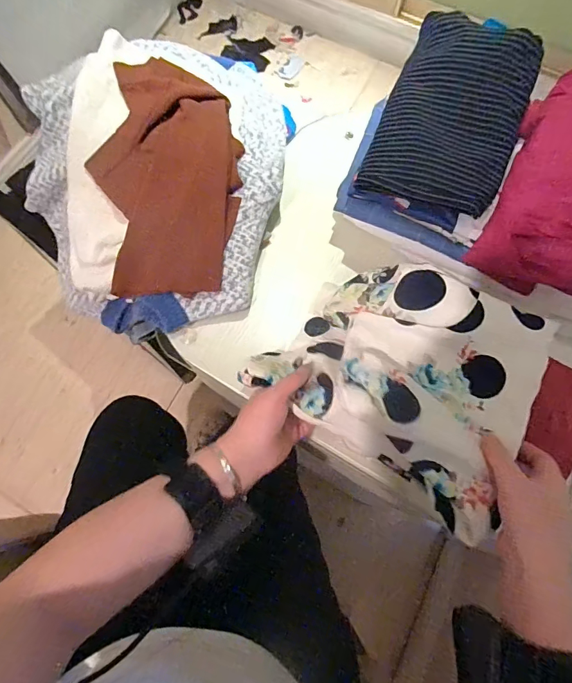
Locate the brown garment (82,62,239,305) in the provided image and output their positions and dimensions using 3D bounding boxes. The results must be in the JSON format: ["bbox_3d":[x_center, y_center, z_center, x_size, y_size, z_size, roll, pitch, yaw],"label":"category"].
[{"bbox_3d":[-0.171,-0.234,0.592,0.206,0.089,0.323,0,73,-2],"label":"brown garment"}]

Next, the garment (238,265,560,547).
[{"bbox_3d":[0.134,0.032,0.467,0.272,0.163,0.220,39,76,10],"label":"garment"}]

